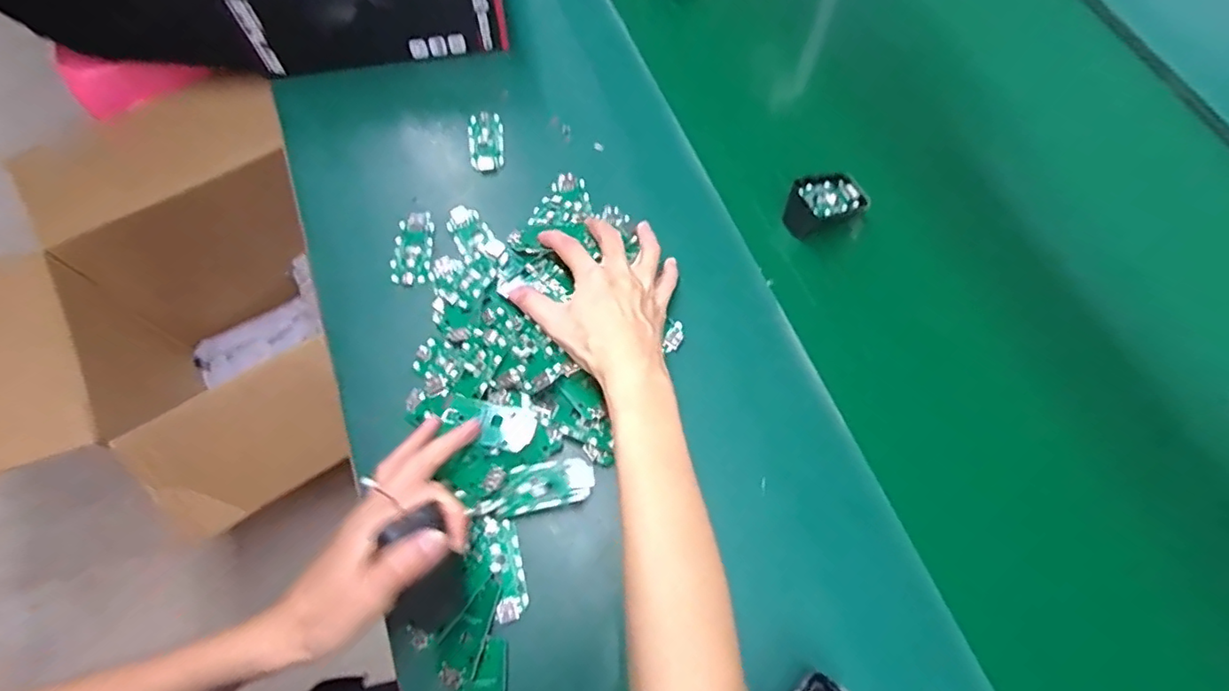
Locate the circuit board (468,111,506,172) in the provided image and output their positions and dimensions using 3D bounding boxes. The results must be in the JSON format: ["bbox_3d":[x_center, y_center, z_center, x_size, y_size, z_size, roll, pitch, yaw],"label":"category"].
[{"bbox_3d":[-0.117,-0.187,0.525,0.032,0.006,0.069,-8,67,-4],"label":"circuit board"}]

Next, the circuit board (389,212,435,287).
[{"bbox_3d":[-0.167,-0.081,0.482,0.031,0.008,0.067,2,66,0],"label":"circuit board"}]

